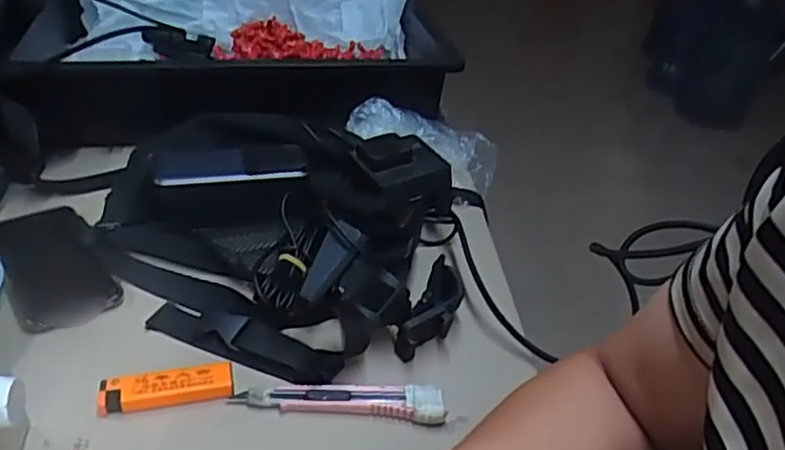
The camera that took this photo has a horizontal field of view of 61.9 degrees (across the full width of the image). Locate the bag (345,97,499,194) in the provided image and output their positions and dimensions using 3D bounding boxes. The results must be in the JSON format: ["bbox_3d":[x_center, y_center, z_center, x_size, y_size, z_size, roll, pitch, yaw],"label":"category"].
[{"bbox_3d":[0.035,-0.091,0.686,0.159,0.044,0.069,21,36,-3],"label":"bag"}]

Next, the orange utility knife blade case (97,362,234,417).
[{"bbox_3d":[-0.144,0.105,0.419,0.080,0.016,0.021,-5,38,-15],"label":"orange utility knife blade case"}]

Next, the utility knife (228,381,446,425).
[{"bbox_3d":[-0.034,0.113,0.429,0.134,0.014,0.023,6,36,0],"label":"utility knife"}]

